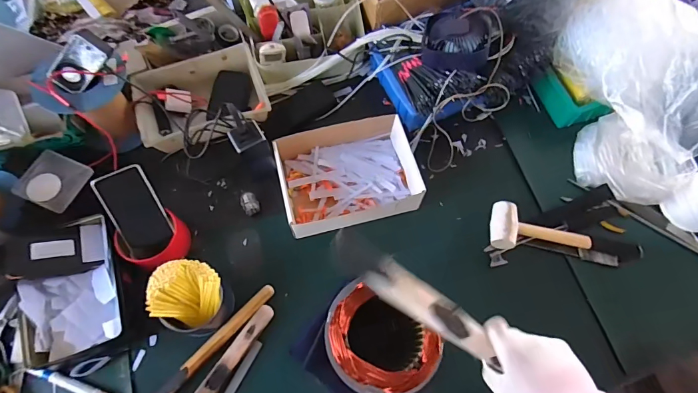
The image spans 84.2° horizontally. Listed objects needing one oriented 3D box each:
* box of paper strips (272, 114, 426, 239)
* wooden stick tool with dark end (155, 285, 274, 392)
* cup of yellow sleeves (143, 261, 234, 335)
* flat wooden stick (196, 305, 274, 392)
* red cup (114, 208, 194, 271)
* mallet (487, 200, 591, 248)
[{"bbox_3d":[-0.004,-0.047,0.723,0.246,0.070,0.202,-14,68,-7],"label":"box of paper strips"},{"bbox_3d":[-0.223,0.243,0.624,0.024,0.014,0.257,41,72,15],"label":"wooden stick tool with dark end"},{"bbox_3d":[-0.248,0.161,0.610,0.102,0.101,0.098,0,67,-1],"label":"cup of yellow sleeves"},{"bbox_3d":[-0.211,0.292,0.600,0.029,0.019,0.274,33,70,12],"label":"flat wooden stick"},{"bbox_3d":[-0.328,0.081,0.666,0.103,0.060,0.088,-40,73,-16],"label":"red cup"},{"bbox_3d":[0.343,0.059,0.696,0.172,0.035,0.081,5,67,1],"label":"mallet"}]

